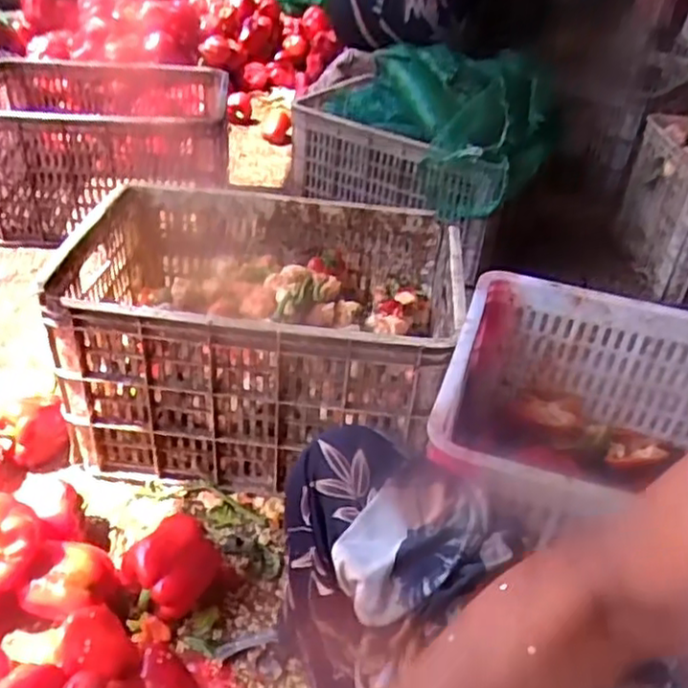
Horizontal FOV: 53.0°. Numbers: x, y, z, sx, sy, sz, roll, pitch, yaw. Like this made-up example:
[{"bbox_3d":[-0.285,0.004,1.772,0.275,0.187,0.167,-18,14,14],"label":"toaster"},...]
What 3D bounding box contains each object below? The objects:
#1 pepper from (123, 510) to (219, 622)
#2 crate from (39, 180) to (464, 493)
[{"bbox_3d":[-0.196,0.266,0.803,0.090,0.101,0.092,27,41,26],"label":"pepper"},{"bbox_3d":[-0.119,-0.012,1.017,0.513,0.304,0.387,9,36,4],"label":"crate"}]

